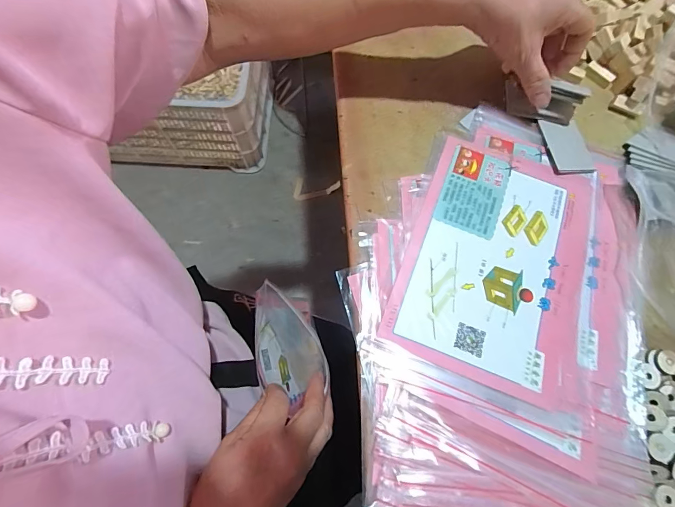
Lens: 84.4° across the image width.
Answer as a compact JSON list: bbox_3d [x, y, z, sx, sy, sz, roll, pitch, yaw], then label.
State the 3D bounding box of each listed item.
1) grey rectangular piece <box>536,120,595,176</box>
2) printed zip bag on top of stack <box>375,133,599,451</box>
[{"bbox_3d":[0.228,-0.106,0.370,0.043,0.005,0.061,-5,73,-3],"label":"grey rectangular piece"},{"bbox_3d":[0.138,0.011,0.322,0.167,0.008,0.235,18,69,5],"label":"printed zip bag on top of stack"}]

